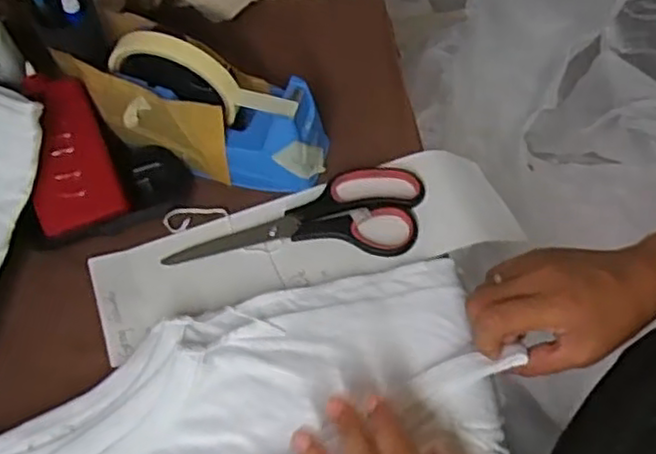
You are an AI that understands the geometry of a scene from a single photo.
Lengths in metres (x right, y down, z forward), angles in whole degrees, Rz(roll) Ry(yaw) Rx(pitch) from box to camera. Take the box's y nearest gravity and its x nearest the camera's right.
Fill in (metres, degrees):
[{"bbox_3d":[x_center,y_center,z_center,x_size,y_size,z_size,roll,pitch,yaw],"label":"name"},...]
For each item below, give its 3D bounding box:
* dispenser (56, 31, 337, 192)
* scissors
[{"bbox_3d":[-0.090,-0.086,0.475,0.177,0.101,0.059,14,65,9],"label":"dispenser"},{"bbox_3d":[-0.021,-0.011,0.488,0.175,0.008,0.068,0,63,2],"label":"scissors"}]

